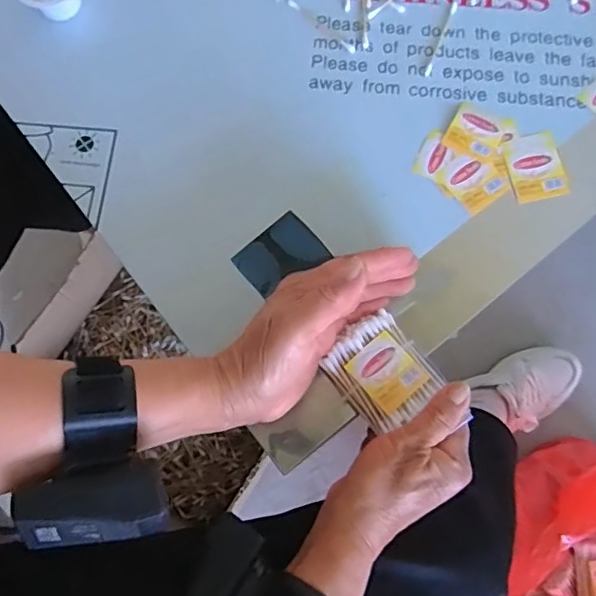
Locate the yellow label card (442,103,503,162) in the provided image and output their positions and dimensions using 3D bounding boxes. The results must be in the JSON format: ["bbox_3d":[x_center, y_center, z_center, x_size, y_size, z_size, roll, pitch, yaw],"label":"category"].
[{"bbox_3d":[0.136,-0.128,0.428,0.039,0.004,0.037,26,79,7],"label":"yellow label card"}]

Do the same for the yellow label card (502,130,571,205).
[{"bbox_3d":[0.180,-0.100,0.422,0.041,0.004,0.052,-12,77,-1],"label":"yellow label card"}]

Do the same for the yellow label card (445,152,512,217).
[{"bbox_3d":[0.137,-0.090,0.421,0.041,0.004,0.043,-32,78,-6],"label":"yellow label card"}]

